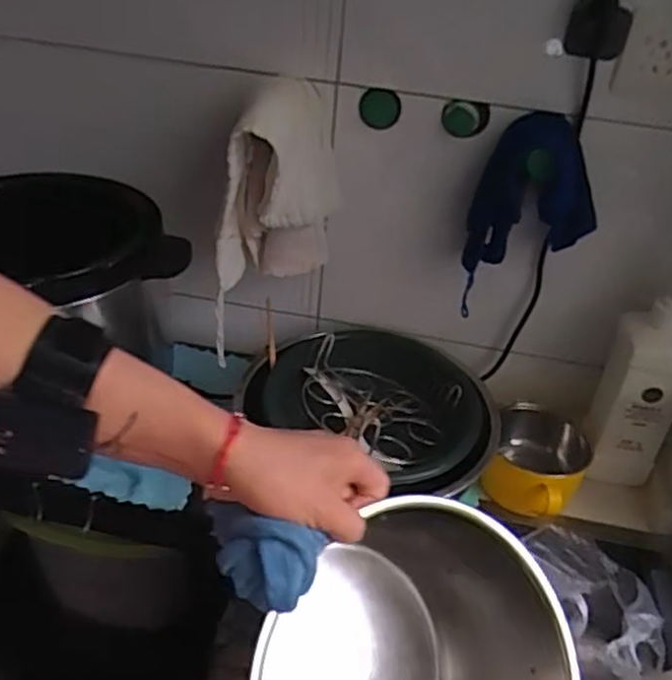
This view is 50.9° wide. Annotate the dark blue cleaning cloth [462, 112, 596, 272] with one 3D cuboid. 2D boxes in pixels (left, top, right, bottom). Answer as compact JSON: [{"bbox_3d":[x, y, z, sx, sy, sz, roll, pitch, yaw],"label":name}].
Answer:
[{"bbox_3d":[0.205,-0.146,0.741,0.118,0.151,0.078,10,37,7],"label":"dark blue cleaning cloth"}]

